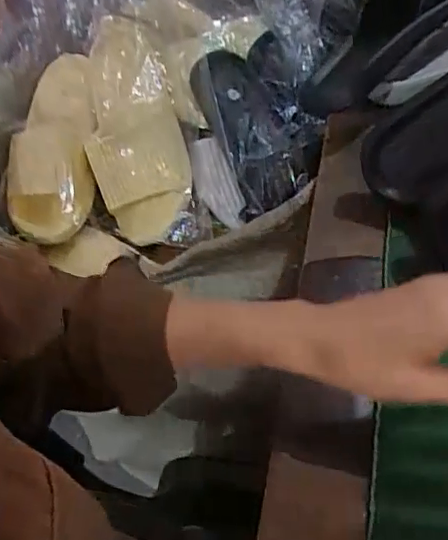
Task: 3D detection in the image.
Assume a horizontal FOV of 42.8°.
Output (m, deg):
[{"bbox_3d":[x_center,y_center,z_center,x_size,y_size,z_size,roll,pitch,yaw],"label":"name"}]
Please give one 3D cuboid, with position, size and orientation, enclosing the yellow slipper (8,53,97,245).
[{"bbox_3d":[-0.198,-0.146,0.680,0.100,0.082,0.241,-2,52,3],"label":"yellow slipper"}]

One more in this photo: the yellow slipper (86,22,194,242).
[{"bbox_3d":[-0.101,-0.160,0.648,0.101,0.066,0.250,-9,89,-2],"label":"yellow slipper"}]

